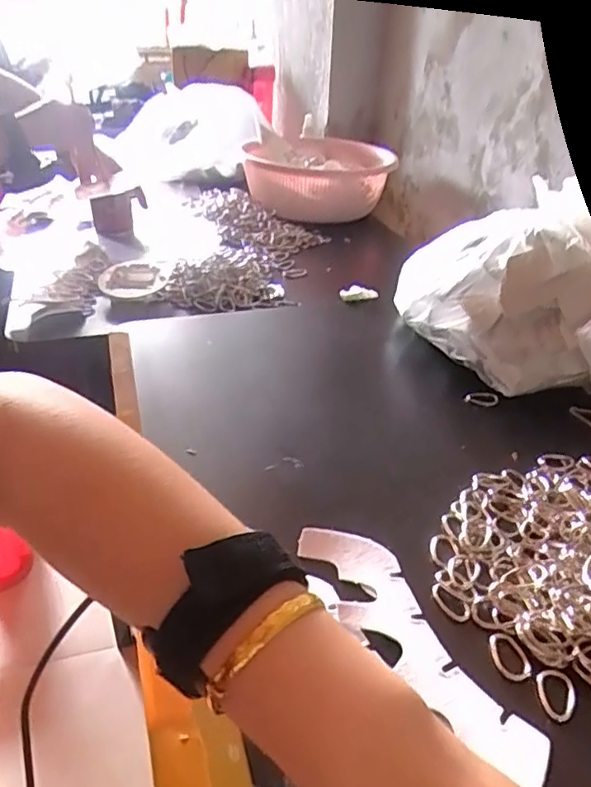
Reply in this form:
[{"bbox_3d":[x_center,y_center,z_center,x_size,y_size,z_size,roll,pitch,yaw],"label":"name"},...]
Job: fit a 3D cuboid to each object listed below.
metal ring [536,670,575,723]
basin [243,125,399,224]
[{"bbox_3d":[0.143,0.164,0.335,0.020,0.004,0.029,7,32,9],"label":"metal ring"},{"bbox_3d":[0.043,-0.370,1.092,0.248,0.127,0.258,1,32,-1],"label":"basin"}]

